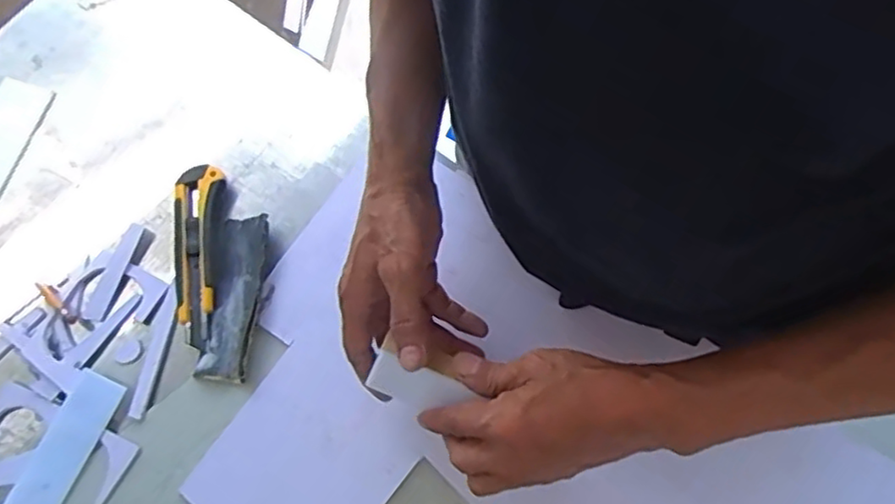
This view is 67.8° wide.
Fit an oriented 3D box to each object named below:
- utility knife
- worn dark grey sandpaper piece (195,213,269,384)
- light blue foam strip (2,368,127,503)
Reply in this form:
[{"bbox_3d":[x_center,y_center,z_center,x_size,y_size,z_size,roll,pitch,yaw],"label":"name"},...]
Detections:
[{"bbox_3d":[-0.213,-0.001,0.563,0.039,0.018,0.149,-1,71,2],"label":"utility knife"},{"bbox_3d":[-0.175,0.035,0.548,0.045,0.019,0.138,4,71,3],"label":"worn dark grey sandpaper piece"},{"bbox_3d":[-0.303,0.159,0.520,0.043,0.005,0.130,22,75,12],"label":"light blue foam strip"}]

